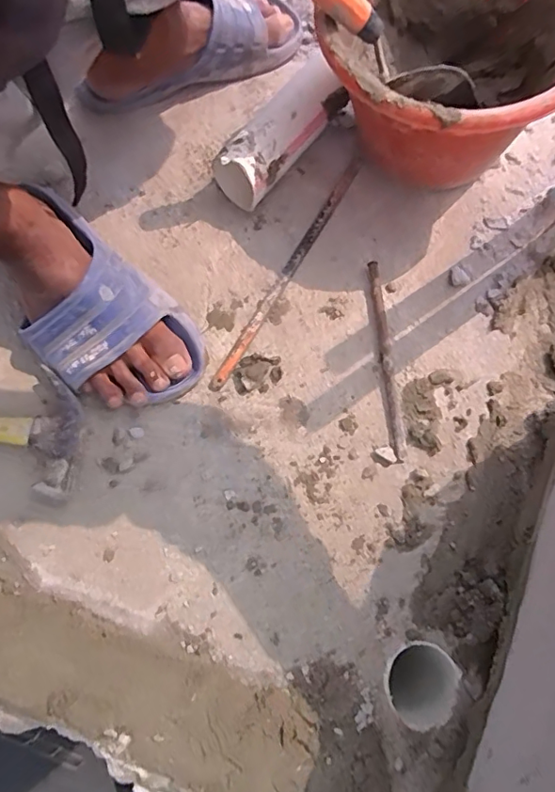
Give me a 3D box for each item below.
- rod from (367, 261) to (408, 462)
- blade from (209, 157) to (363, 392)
[{"bbox_3d":[0.104,-0.038,0.506,0.012,0.009,0.201,-3,72,-2],"label":"rod"},{"bbox_3d":[0.014,-0.132,0.541,0.015,0.007,0.304,28,74,8],"label":"blade"}]

